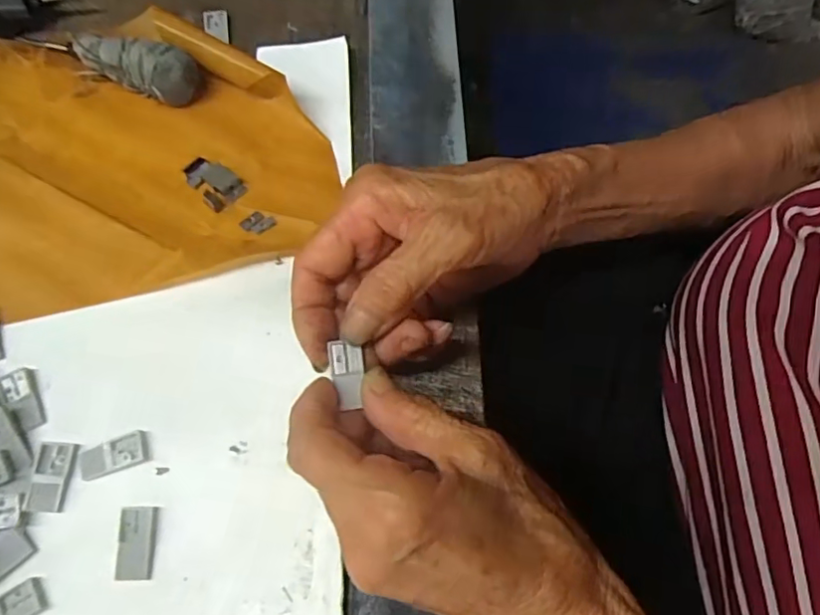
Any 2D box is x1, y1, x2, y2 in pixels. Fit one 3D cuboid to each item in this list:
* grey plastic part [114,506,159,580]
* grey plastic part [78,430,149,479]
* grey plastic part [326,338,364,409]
[{"bbox_3d":[-0.111,0.095,0.232,0.013,0.004,0.027,-1,68,-1],"label":"grey plastic part"},{"bbox_3d":[-0.127,0.063,0.243,0.030,0.004,0.014,-19,69,-8],"label":"grey plastic part"},{"bbox_3d":[-0.025,0.025,0.223,0.013,0.004,0.025,-4,67,-3],"label":"grey plastic part"}]

